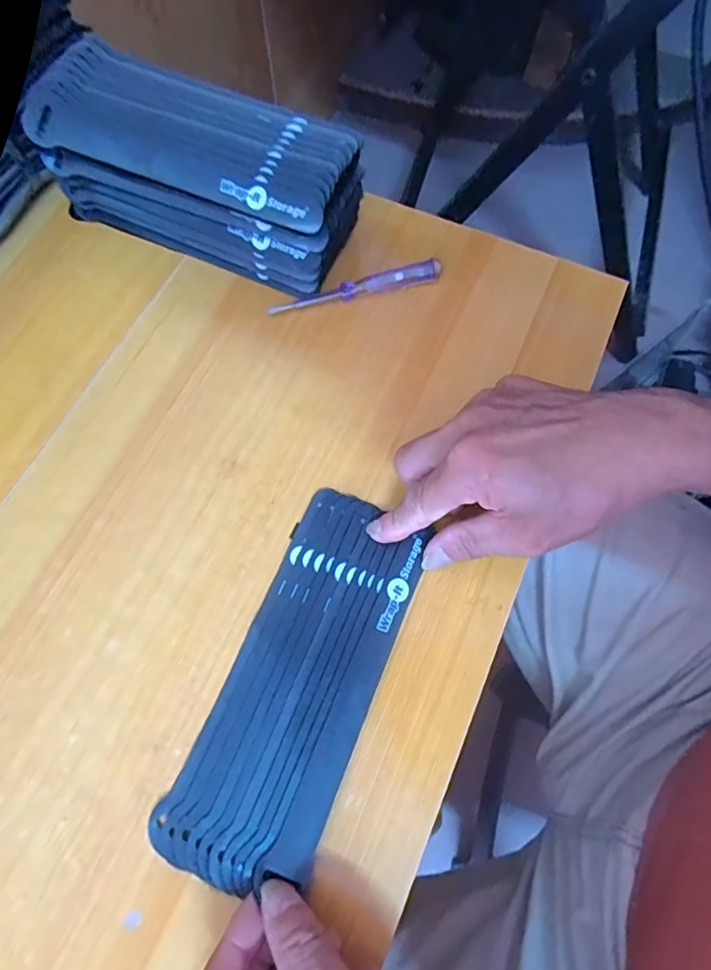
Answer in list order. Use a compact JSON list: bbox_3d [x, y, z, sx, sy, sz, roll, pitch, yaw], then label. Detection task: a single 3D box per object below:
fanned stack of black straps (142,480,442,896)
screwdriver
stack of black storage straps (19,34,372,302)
[{"bbox_3d":[-0.027,0.100,0.288,0.077,0.010,0.197,22,71,8],"label":"fanned stack of black straps"},{"bbox_3d":[0.000,-0.135,0.372,0.120,0.011,0.013,-15,70,-5],"label":"screwdriver"},{"bbox_3d":[-0.098,-0.206,0.360,0.198,0.083,0.074,22,72,8],"label":"stack of black storage straps"}]

